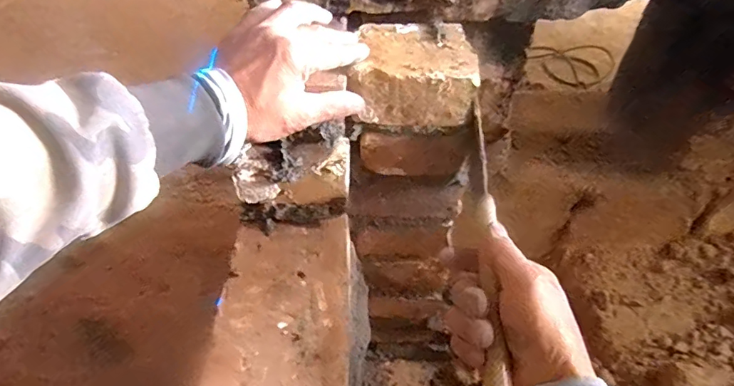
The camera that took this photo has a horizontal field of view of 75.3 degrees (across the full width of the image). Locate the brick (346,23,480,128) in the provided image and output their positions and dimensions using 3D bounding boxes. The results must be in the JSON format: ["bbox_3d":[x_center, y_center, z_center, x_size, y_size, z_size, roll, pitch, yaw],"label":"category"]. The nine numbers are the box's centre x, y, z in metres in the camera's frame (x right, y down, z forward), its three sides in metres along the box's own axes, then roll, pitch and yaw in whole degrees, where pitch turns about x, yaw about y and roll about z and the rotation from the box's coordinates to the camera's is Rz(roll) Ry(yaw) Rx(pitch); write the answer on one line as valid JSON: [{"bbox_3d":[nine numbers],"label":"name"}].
[{"bbox_3d":[0.042,-0.118,0.471,0.114,0.055,0.100,0,45,-2],"label":"brick"}]

